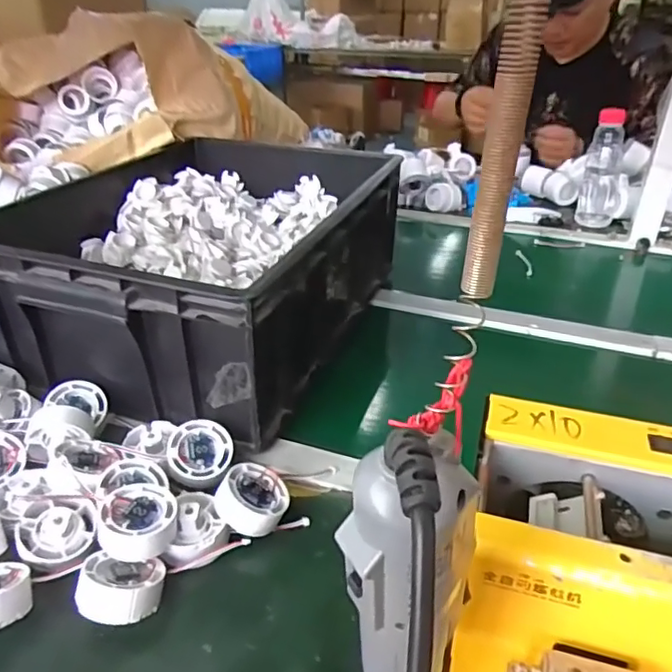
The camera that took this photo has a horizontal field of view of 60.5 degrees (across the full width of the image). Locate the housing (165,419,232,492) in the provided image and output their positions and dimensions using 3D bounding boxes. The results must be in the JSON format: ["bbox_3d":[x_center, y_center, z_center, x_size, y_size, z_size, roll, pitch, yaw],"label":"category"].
[{"bbox_3d":[-0.119,0.106,0.506,0.058,0.030,0.058,8,59,-13],"label":"housing"}]

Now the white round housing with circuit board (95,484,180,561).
[{"bbox_3d":[-0.145,0.135,0.424,0.052,0.024,0.056,9,32,-5],"label":"white round housing with circuit board"}]

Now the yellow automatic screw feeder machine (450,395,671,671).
[{"bbox_3d":[0.129,0.154,0.316,0.118,0.150,0.172,10,33,14],"label":"yellow automatic screw feeder machine"}]

